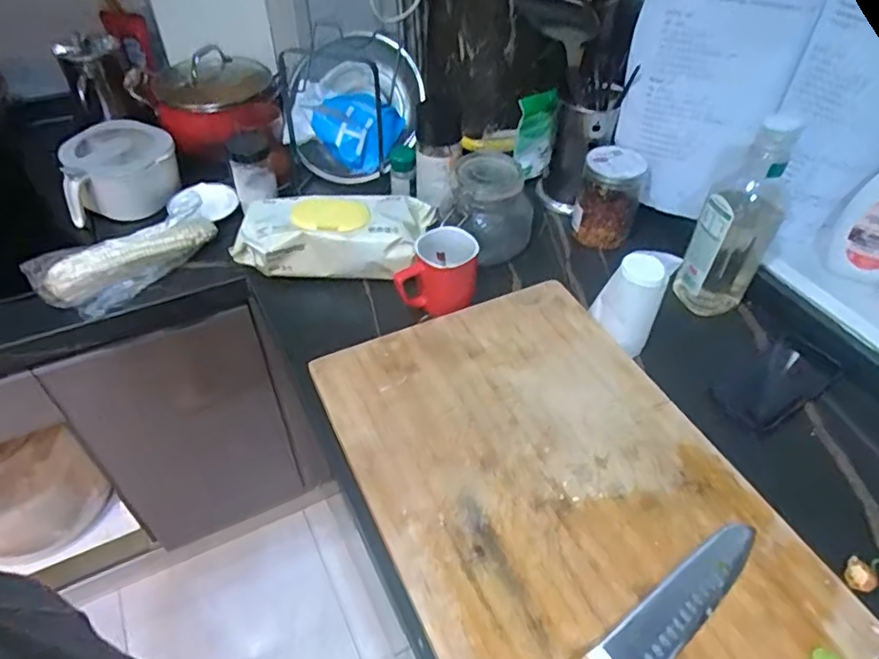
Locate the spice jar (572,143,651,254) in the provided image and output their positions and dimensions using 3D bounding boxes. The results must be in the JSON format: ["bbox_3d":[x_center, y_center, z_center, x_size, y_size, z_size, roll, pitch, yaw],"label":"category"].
[{"bbox_3d":[0.234,-0.181,0.826,0.083,0.117,0.079,0,47,0],"label":"spice jar"}]

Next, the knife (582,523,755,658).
[{"bbox_3d":[0.163,0.244,0.473,0.295,0.023,0.043,-28,53,-24],"label":"knife"}]

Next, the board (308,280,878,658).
[{"bbox_3d":[0.111,0.147,0.579,0.333,0.015,0.476,-19,50,-18],"label":"board"}]

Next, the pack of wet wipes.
[{"bbox_3d":[-0.135,-0.124,0.790,0.239,0.064,0.099,1,47,0],"label":"pack of wet wipes"}]

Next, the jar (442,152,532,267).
[{"bbox_3d":[0.068,-0.155,0.800,0.108,0.120,0.108,0,47,0],"label":"jar"}]

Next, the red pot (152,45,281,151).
[{"bbox_3d":[-0.352,-0.367,0.945,0.173,0.106,0.148,-15,49,-14],"label":"red pot"}]

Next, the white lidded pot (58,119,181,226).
[{"bbox_3d":[-0.467,-0.235,0.892,0.153,0.104,0.112,-15,49,-15],"label":"white lidded pot"}]

